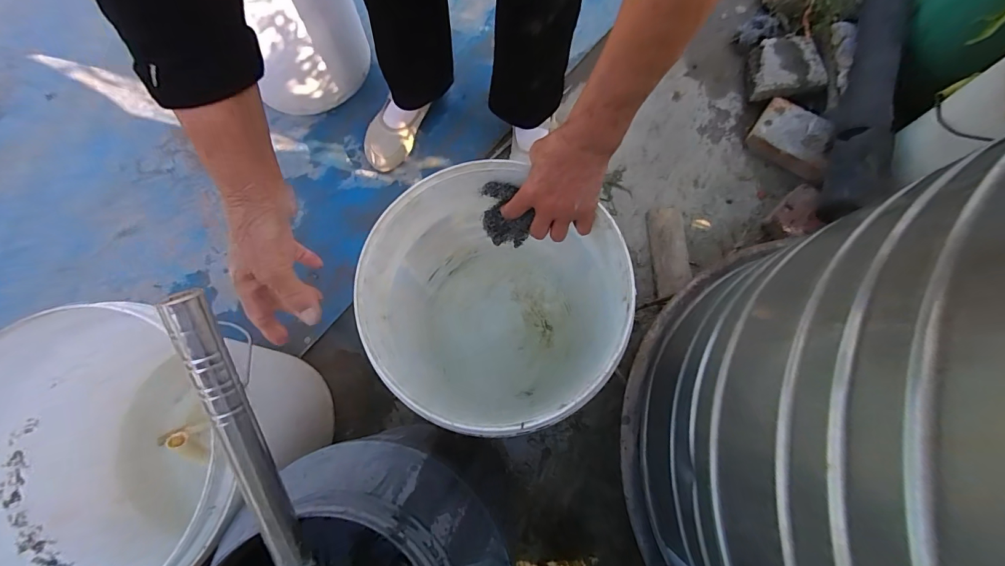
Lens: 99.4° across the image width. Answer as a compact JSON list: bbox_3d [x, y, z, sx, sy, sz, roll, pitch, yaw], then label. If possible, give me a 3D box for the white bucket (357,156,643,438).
[{"bbox_3d":[-0.010,0.045,0.619,0.289,0.353,0.293,0,76,0],"label":"white bucket"}]

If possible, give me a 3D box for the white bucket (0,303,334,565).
[{"bbox_3d":[-0.439,0.219,0.568,0.284,0.336,0.296,0,76,0],"label":"white bucket"}]

